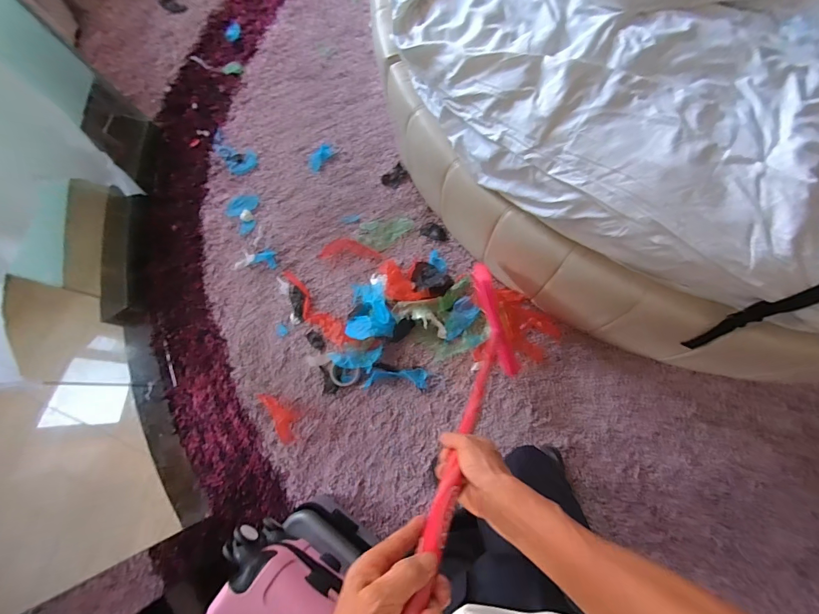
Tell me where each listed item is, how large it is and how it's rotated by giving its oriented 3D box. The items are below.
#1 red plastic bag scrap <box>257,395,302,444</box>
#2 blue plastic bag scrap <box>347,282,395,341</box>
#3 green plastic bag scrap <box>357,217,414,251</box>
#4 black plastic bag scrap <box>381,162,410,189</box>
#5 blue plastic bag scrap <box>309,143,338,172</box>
[{"bbox_3d":[-0.389,0.330,1.180,0.086,0.011,0.173,-31,77,-3],"label":"red plastic bag scrap"},{"bbox_3d":[-0.123,0.010,1.198,0.145,0.099,0.186,-7,77,3],"label":"blue plastic bag scrap"},{"bbox_3d":[-0.076,-0.248,1.290,0.183,0.010,0.105,-10,77,2],"label":"green plastic bag scrap"},{"bbox_3d":[-0.051,-0.452,1.330,0.086,0.018,0.068,-37,77,-4],"label":"black plastic bag scrap"},{"bbox_3d":[-0.320,-0.539,1.374,0.063,0.012,0.112,41,83,12],"label":"blue plastic bag scrap"}]

